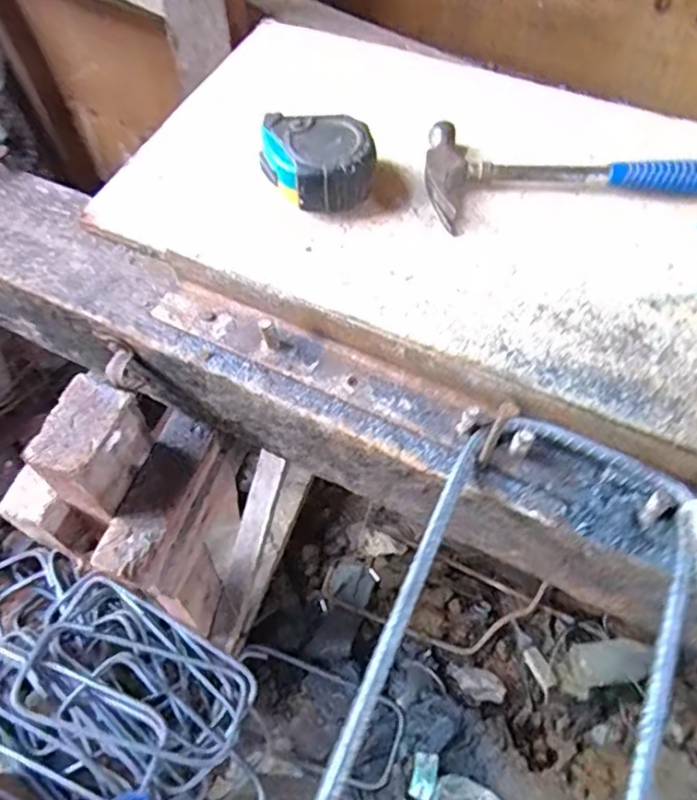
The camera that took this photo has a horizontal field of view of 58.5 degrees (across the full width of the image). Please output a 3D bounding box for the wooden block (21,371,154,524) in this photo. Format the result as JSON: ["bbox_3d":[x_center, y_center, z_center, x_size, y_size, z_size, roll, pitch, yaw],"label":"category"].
[{"bbox_3d":[-0.193,0.036,0.467,0.052,0.078,0.078,22,64,12],"label":"wooden block"}]

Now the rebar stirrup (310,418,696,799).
[{"bbox_3d":[0.081,0.147,0.301,0.141,0.018,0.300,22,63,14],"label":"rebar stirrup"}]

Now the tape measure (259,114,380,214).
[{"bbox_3d":[-0.022,-0.176,0.458,0.082,0.037,0.076,-11,62,-5],"label":"tape measure"}]

